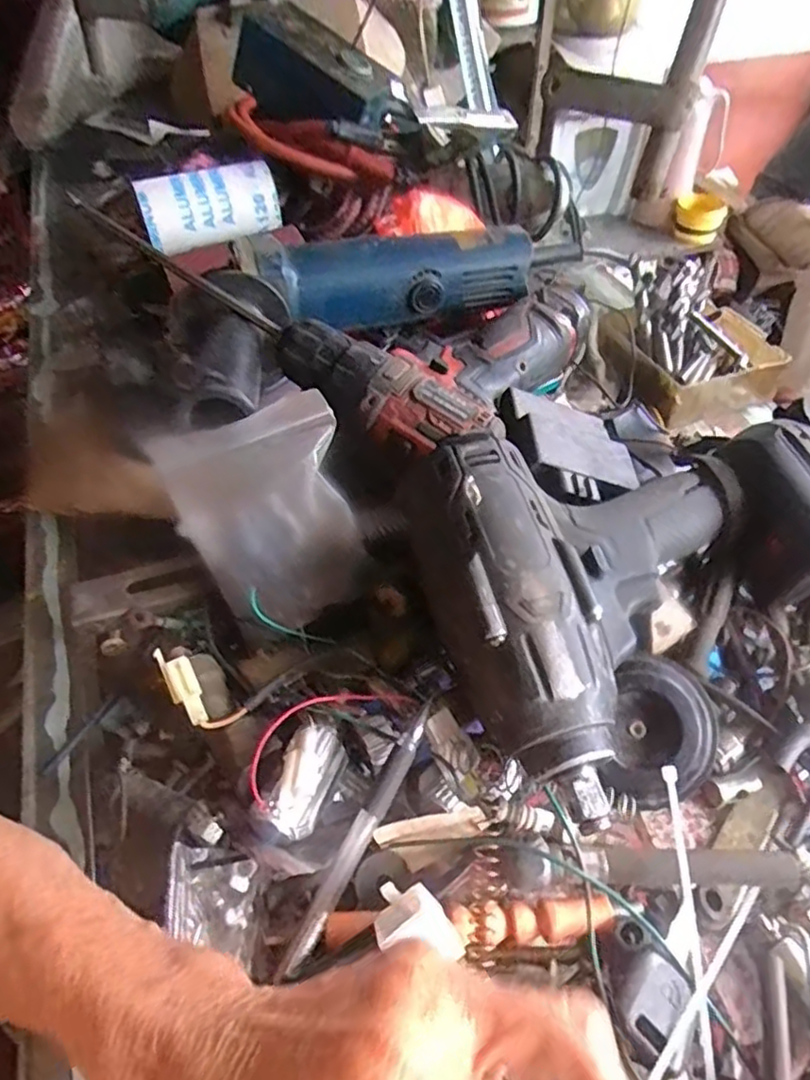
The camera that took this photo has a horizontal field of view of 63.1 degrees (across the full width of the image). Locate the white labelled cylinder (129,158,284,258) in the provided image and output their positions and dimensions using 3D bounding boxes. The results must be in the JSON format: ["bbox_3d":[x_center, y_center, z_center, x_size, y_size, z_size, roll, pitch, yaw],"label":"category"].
[{"bbox_3d":[-0.174,-0.299,0.594,0.120,0.054,0.051,-21,51,-17],"label":"white labelled cylinder"}]

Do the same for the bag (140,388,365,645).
[{"bbox_3d":[-0.072,-0.016,0.343,0.088,0.070,0.107,-19,50,-15],"label":"bag"}]

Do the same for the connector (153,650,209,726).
[{"bbox_3d":[-0.101,0.066,0.300,0.013,0.006,0.038,-29,87,-22],"label":"connector"}]

